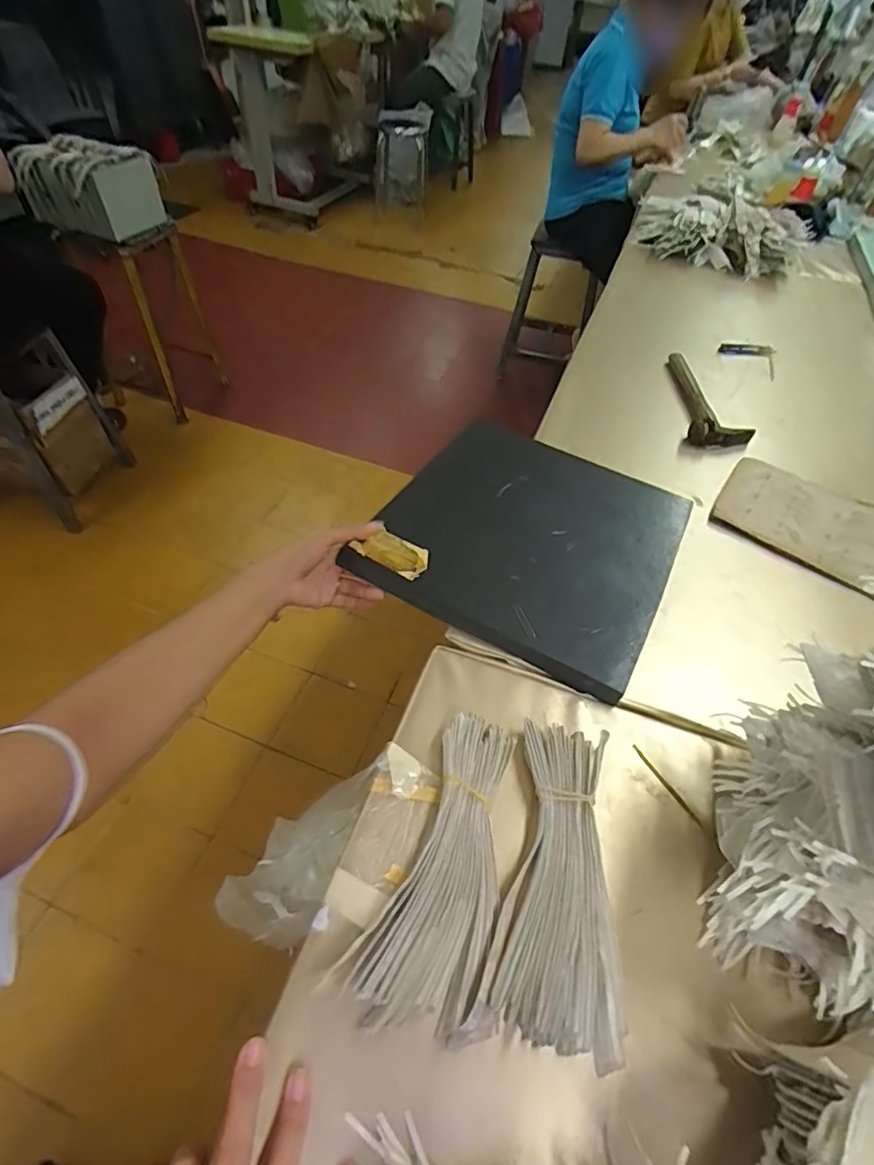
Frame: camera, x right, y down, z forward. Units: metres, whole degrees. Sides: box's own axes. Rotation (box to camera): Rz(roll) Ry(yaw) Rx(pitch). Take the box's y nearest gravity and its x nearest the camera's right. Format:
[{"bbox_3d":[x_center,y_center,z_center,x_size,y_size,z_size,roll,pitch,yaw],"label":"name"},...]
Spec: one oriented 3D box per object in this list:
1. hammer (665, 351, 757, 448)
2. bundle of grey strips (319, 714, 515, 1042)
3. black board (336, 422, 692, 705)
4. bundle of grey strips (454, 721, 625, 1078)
[{"bbox_3d":[0.413,-0.287,0.816,0.088,0.033,0.240,7,51,1],"label":"hammer"},{"bbox_3d":[0.015,0.197,0.379,0.086,0.027,0.201,23,53,14],"label":"bundle of grey strips"},{"bbox_3d":[0.104,-0.054,0.589,0.293,0.031,0.301,27,54,14],"label":"black board"},{"bbox_3d":[0.086,0.203,0.383,0.087,0.024,0.208,11,51,4],"label":"bundle of grey strips"}]

